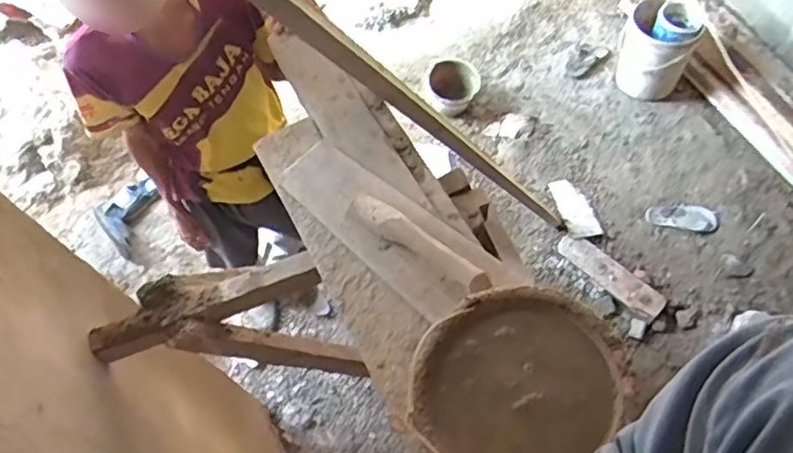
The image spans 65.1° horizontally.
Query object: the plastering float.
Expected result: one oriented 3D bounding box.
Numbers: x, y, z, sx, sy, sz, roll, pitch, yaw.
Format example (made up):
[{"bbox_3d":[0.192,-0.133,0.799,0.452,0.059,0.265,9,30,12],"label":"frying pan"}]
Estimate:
[{"bbox_3d":[-0.027,-0.013,0.989,0.430,0.077,0.143,37,71,20],"label":"plastering float"}]

